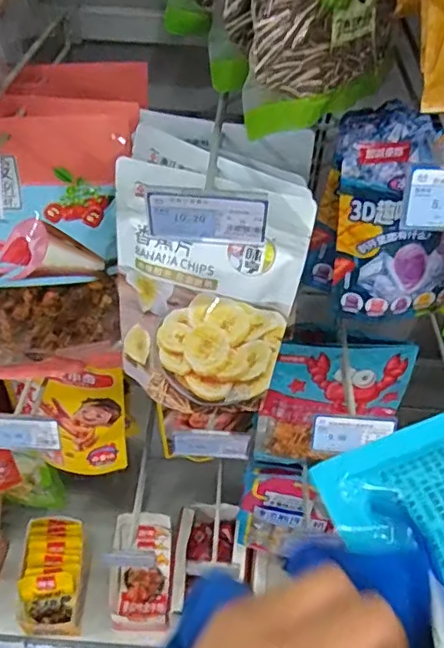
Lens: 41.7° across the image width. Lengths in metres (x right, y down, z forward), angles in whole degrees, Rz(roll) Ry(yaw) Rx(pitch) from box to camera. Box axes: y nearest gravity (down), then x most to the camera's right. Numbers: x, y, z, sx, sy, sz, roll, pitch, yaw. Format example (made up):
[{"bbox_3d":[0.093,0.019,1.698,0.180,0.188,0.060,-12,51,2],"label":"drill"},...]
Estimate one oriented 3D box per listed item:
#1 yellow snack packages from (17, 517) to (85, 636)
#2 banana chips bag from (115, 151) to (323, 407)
[{"bbox_3d":[-0.330,0.497,1.149,0.115,0.138,0.174,4,49,1],"label":"yellow snack packages"},{"bbox_3d":[-0.017,-0.020,0.505,0.157,0.205,0.074,9,49,5],"label":"banana chips bag"}]

